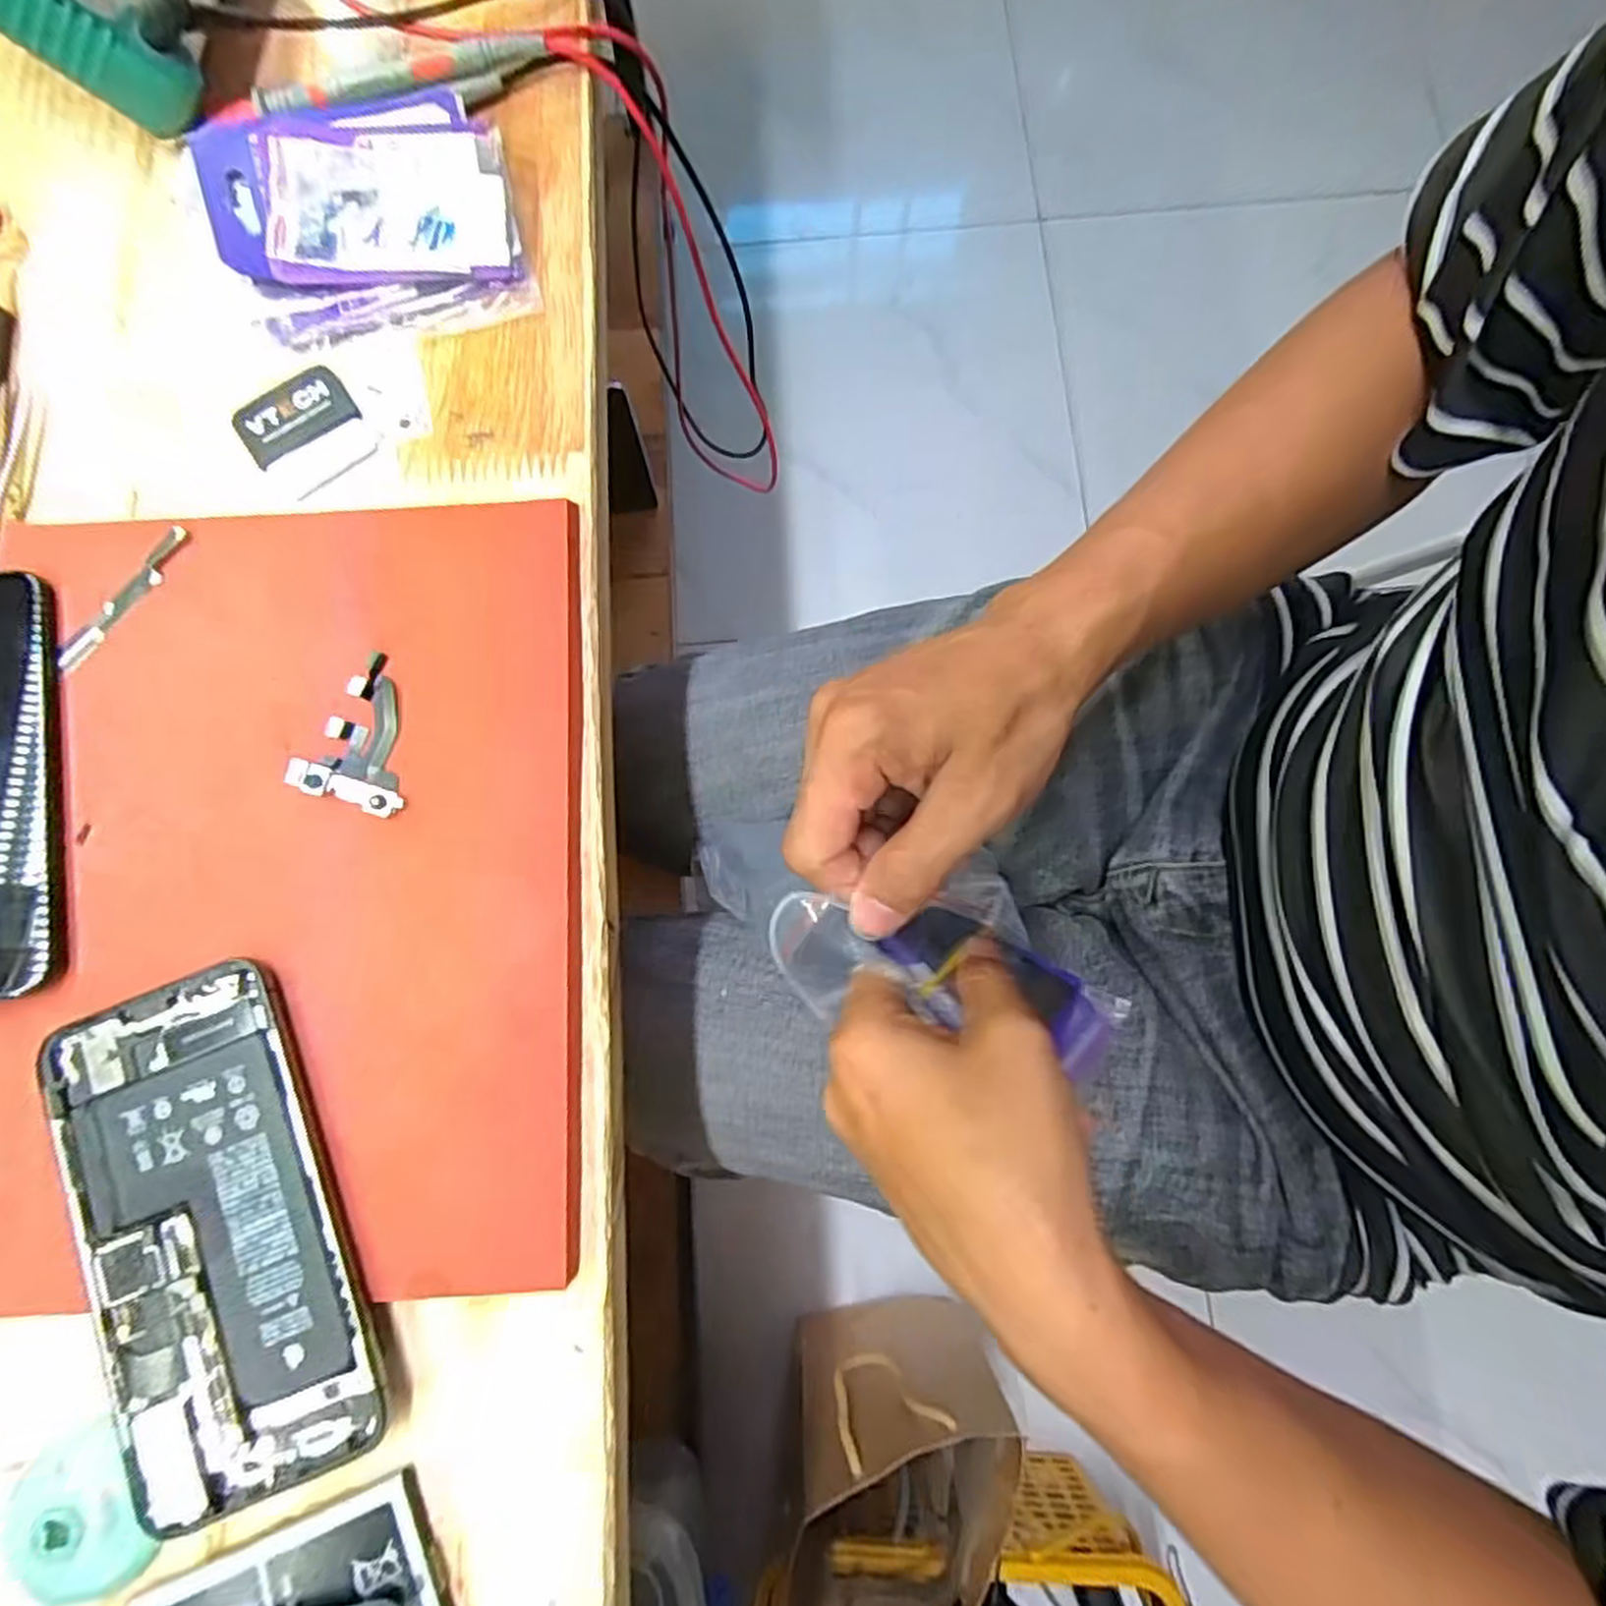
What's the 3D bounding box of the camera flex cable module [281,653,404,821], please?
[{"bbox_3d":[-0.138,-0.023,0.253,0.035,0.005,0.048,17,79,2],"label":"camera flex cable module"}]

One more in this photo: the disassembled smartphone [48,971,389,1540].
[{"bbox_3d":[-0.170,0.121,0.224,0.069,0.004,0.138,-22,80,-5],"label":"disassembled smartphone"}]

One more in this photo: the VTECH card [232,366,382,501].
[{"bbox_3d":[-0.178,-0.133,0.284,0.040,0.009,0.039,-38,82,-8],"label":"VTECH card"}]

